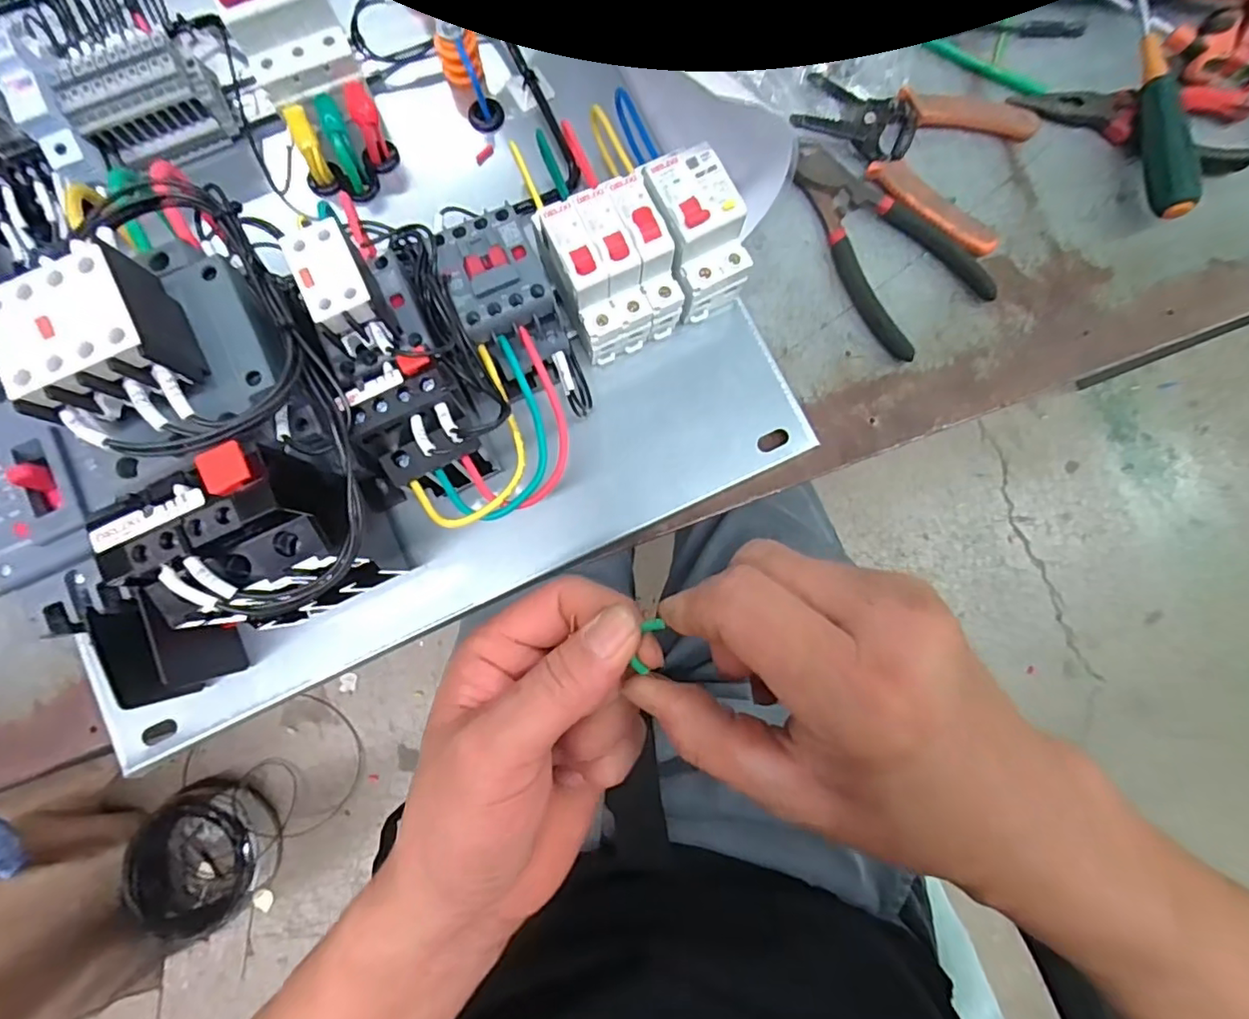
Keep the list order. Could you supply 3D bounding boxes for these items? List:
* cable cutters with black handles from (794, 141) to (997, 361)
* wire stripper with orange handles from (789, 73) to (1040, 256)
[{"bbox_3d":[0.159,-0.173,0.378,0.073,0.015,0.147,-36,83,-5],"label":"cable cutters with black handles"},{"bbox_3d":[0.185,-0.239,0.384,0.145,0.014,0.110,24,82,3],"label":"wire stripper with orange handles"}]

